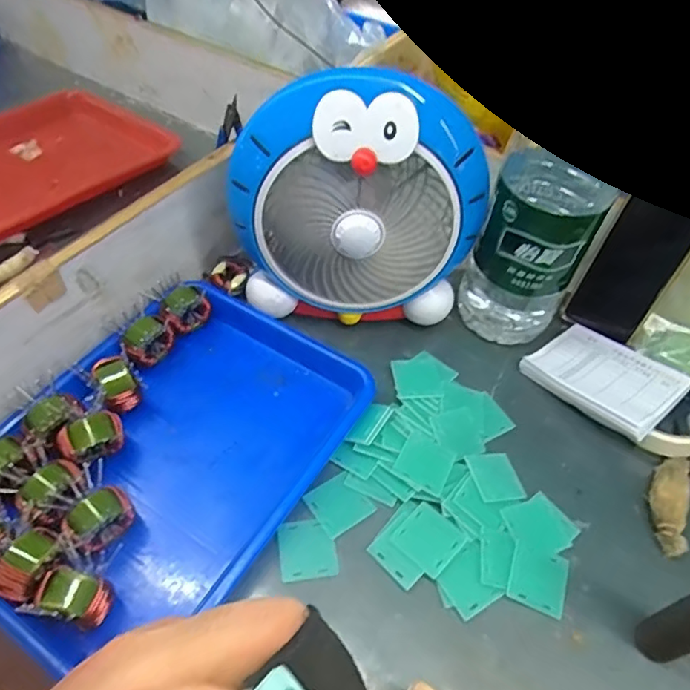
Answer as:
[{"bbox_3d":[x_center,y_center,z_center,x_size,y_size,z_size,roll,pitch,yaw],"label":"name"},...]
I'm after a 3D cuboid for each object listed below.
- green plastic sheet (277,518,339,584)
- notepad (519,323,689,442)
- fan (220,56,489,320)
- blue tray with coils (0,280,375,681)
[{"bbox_3d":[-0.031,0.164,0.445,0.044,0.004,0.048,-7,52,-9],"label":"green plastic sheet"},{"bbox_3d":[0.260,0.030,0.553,0.103,0.010,0.132,-30,45,-25],"label":"notepad"},{"bbox_3d":[0.012,-0.119,0.514,0.220,0.234,0.080,-5,52,-8],"label":"fan"},{"bbox_3d":[-0.154,0.084,0.474,0.249,0.056,0.332,27,54,17],"label":"blue tray with coils"}]

